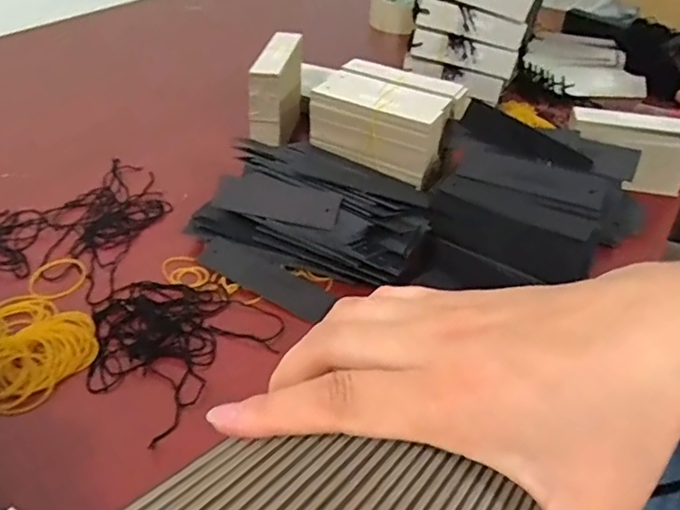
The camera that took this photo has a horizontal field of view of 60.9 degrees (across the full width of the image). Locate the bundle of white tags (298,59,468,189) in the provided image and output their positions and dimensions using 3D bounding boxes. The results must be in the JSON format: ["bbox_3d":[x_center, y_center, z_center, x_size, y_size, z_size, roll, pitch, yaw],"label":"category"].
[{"bbox_3d":[0.050,-0.141,0.598,0.144,0.068,0.104,19,41,18],"label":"bundle of white tags"}]

